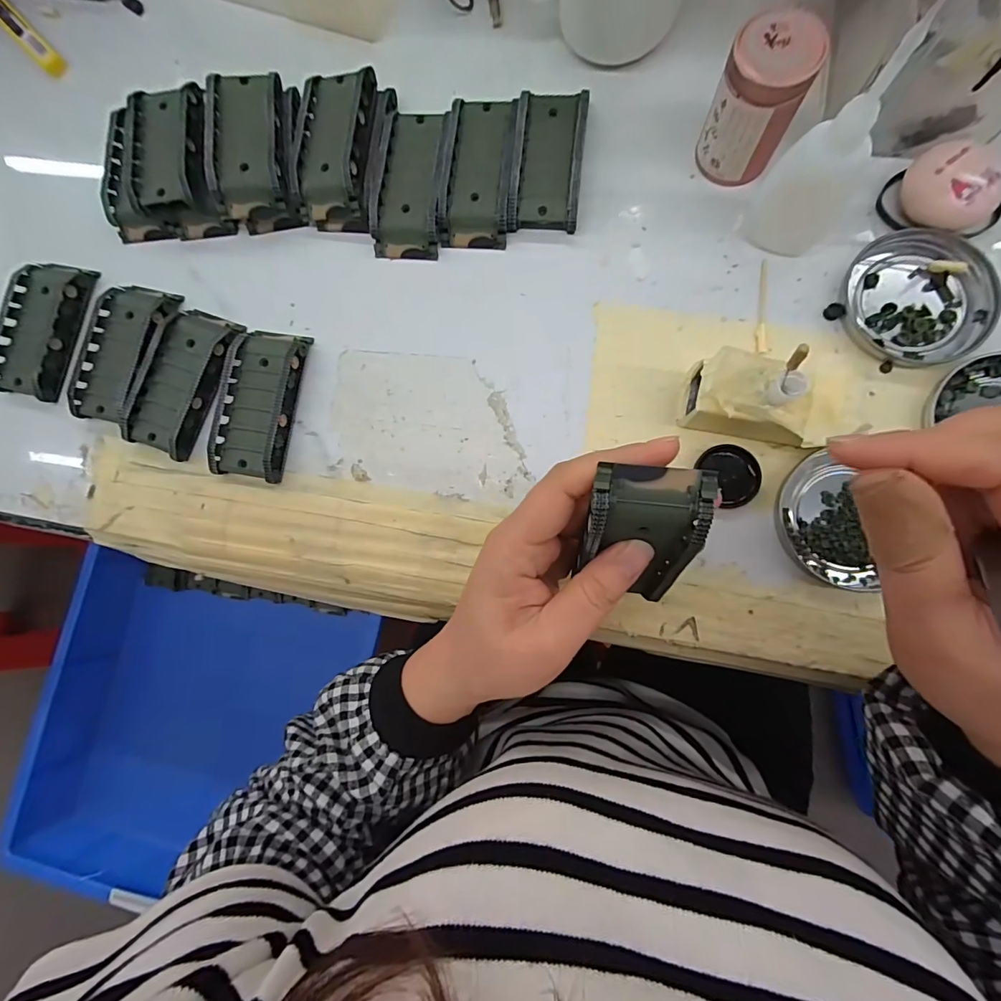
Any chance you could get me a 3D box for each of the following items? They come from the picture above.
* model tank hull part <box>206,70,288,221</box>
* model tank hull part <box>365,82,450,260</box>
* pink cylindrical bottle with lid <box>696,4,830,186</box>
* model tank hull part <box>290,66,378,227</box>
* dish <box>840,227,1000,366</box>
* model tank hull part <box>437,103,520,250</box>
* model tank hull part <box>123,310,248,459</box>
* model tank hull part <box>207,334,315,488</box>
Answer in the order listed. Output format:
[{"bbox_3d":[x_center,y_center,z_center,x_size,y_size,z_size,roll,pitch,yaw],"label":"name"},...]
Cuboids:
[{"bbox_3d":[-0.165,-0.236,0.313,0.046,0.035,0.093,-6,83,6],"label":"model tank hull part"},{"bbox_3d":[-0.059,-0.217,0.308,0.049,0.020,0.112,4,84,7],"label":"model tank hull part"},{"bbox_3d":[0.142,-0.221,0.262,0.043,0.067,0.040,-1,84,6],"label":"pink cylindrical bottle with lid"},{"bbox_3d":[-0.108,-0.234,0.308,0.047,0.031,0.094,4,84,7],"label":"model tank hull part"},{"bbox_3d":[0.240,-0.117,0.267,0.078,0.008,0.074,-1,84,6],"label":"dish"},{"bbox_3d":[-0.013,-0.213,0.302,0.043,0.020,0.094,6,84,7],"label":"model tank hull part"},{"bbox_3d":[-0.208,-0.079,0.306,0.055,0.014,0.096,20,86,8],"label":"model tank hull part"},{"bbox_3d":[-0.155,-0.063,0.299,0.046,0.019,0.096,9,85,7],"label":"model tank hull part"}]

